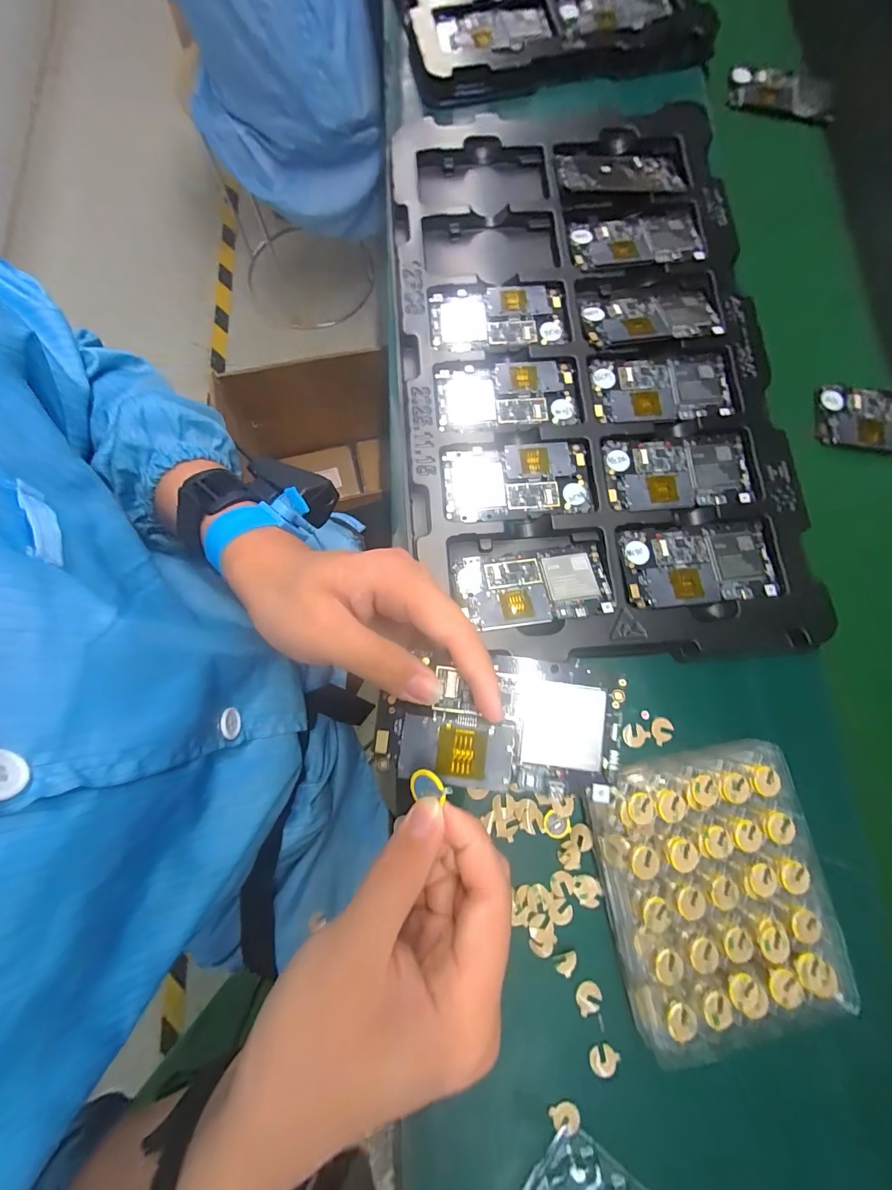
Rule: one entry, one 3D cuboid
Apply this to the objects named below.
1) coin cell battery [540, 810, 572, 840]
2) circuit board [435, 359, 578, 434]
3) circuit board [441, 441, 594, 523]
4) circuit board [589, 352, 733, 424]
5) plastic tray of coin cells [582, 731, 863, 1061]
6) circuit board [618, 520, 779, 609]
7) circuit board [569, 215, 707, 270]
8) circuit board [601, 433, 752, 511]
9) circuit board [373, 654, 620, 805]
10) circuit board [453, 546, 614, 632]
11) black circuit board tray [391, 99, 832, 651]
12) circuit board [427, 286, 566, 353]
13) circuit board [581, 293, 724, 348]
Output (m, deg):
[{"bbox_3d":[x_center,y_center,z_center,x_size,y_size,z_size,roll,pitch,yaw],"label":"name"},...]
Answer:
[{"bbox_3d":[0.085,0.177,0.322,0.020,0.004,0.017,25,80,4],"label":"coin cell battery"},{"bbox_3d":[0.055,-0.182,0.384,0.126,0.006,0.067,-5,79,-1],"label":"circuit board"},{"bbox_3d":[0.062,-0.100,0.367,0.127,0.004,0.065,-4,79,-1],"label":"circuit board"},{"bbox_3d":[0.198,-0.189,0.389,0.124,0.005,0.064,-2,79,-1],"label":"circuit board"},{"bbox_3d":[0.193,0.204,0.297,0.156,0.043,0.172,-12,80,-3],"label":"plastic tray of coin cells"},{"bbox_3d":[0.210,-0.026,0.350,0.124,0.007,0.066,-5,79,-1],"label":"circuit board"},{"bbox_3d":[0.186,-0.348,0.414,0.122,0.008,0.055,-2,79,-1],"label":"circuit board"},{"bbox_3d":[0.204,-0.107,0.372,0.123,0.005,0.066,-3,79,-1],"label":"circuit board"},{"bbox_3d":[0.027,0.066,0.220,0.122,0.008,0.067,6,79,1],"label":"circuit board"},{"bbox_3d":[0.070,-0.007,0.344,0.123,0.006,0.064,-7,63,-3],"label":"circuit board"},{"bbox_3d":[0.128,-0.218,0.389,0.328,0.023,0.536,-4,79,-1],"label":"black circuit board tray"},{"bbox_3d":[0.049,-0.264,0.401,0.127,0.008,0.065,-8,80,-2],"label":"circuit board"},{"bbox_3d":[0.193,-0.262,0.396,0.125,0.005,0.053,-7,80,-2],"label":"circuit board"}]

